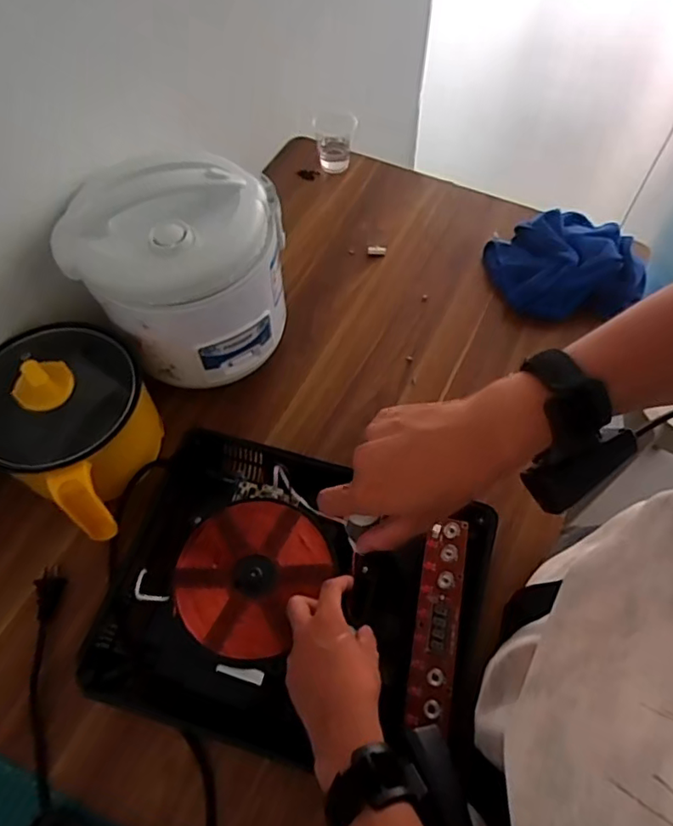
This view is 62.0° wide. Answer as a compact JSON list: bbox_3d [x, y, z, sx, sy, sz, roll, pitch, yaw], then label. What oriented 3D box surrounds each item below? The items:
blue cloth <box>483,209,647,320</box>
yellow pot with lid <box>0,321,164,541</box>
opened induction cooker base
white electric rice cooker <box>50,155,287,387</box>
[{"bbox_3d":[0.310,-0.205,0.765,0.187,0.057,0.164,-3,60,-1],"label":"blue cloth"},{"bbox_3d":[-0.275,0.007,0.594,0.193,0.145,0.169,35,66,19],"label":"yellow pot with lid"},{"bbox_3d":[-0.043,0.179,0.553,0.347,0.060,0.266,14,61,9],"label":"opened induction cooker base"},{"bbox_3d":[-0.172,-0.163,0.628,0.210,0.185,0.182,3,60,3],"label":"white electric rice cooker"}]

